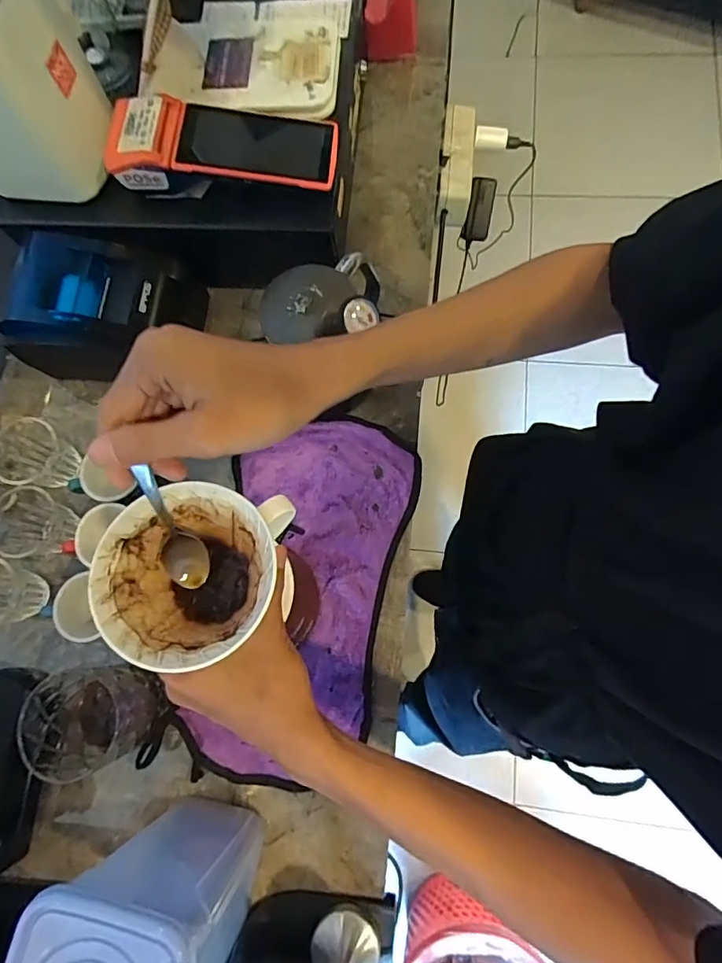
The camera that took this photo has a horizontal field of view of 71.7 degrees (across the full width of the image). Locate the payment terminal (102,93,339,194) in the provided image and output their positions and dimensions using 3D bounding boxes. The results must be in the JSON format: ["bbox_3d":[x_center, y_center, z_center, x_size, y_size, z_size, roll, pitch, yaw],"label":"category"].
[{"bbox_3d":[-0.136,-0.328,0.498,0.219,0.057,0.096,-4,76,-1],"label":"payment terminal"}]

